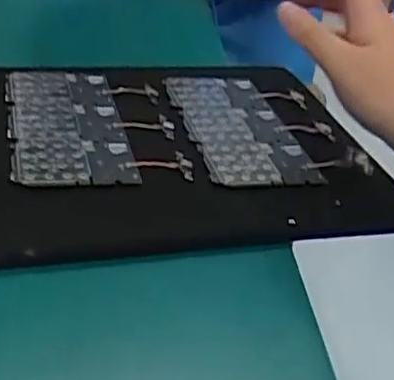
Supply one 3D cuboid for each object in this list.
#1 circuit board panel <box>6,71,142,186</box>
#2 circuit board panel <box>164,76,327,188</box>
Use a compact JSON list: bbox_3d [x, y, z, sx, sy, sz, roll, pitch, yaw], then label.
[{"bbox_3d":[-0.094,-0.048,0.503,0.079,0.010,0.158,-3,34,-16],"label":"circuit board panel"},{"bbox_3d":[0.030,-0.050,0.536,0.077,0.007,0.161,-3,34,-16],"label":"circuit board panel"}]

